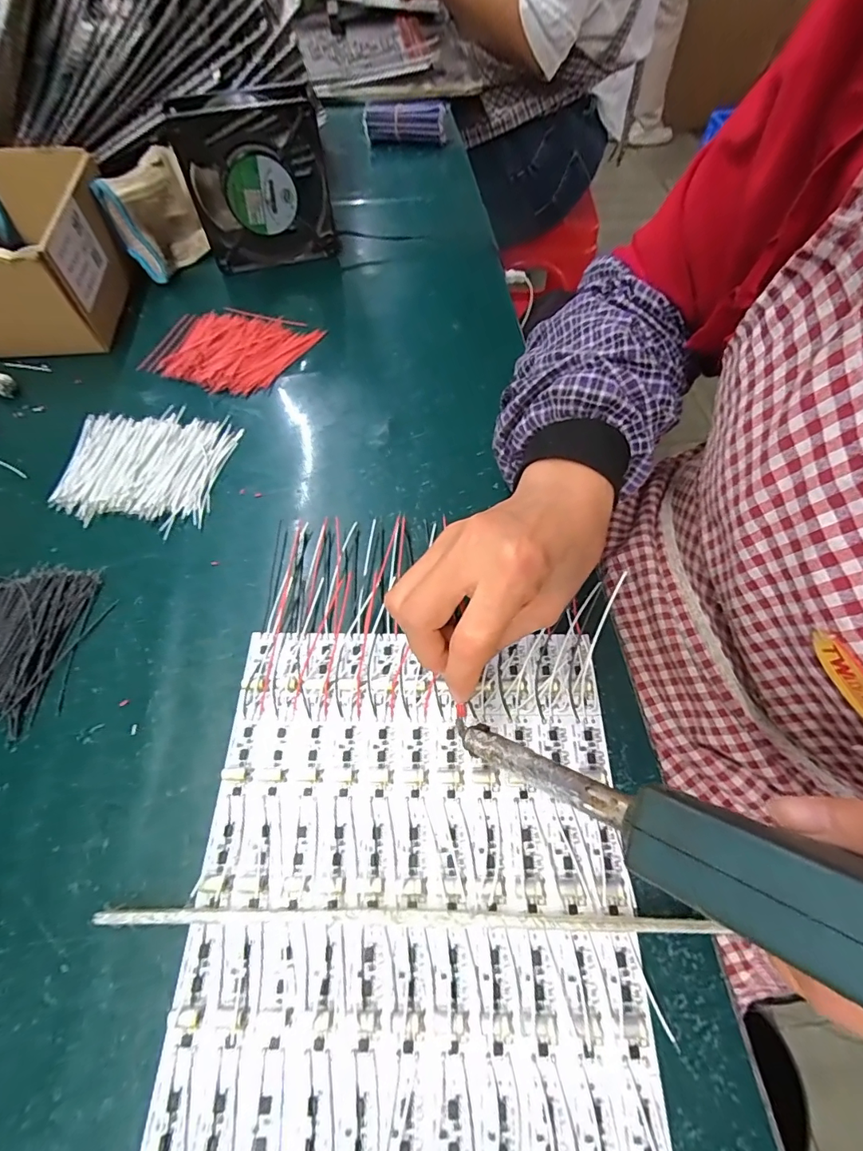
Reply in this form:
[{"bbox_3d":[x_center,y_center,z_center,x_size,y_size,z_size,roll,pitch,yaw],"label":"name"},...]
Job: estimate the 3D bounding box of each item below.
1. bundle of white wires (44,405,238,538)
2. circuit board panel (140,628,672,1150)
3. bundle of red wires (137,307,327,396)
[{"bbox_3d":[-0.213,-0.082,0.351,0.121,0.007,0.101,5,60,4],"label":"bundle of white wires"},{"bbox_3d":[-0.009,0.132,0.221,0.193,0.008,0.222,0,59,1],"label":"circuit board panel"},{"bbox_3d":[-0.175,-0.203,0.420,0.120,0.010,0.103,21,62,13],"label":"bundle of red wires"}]

